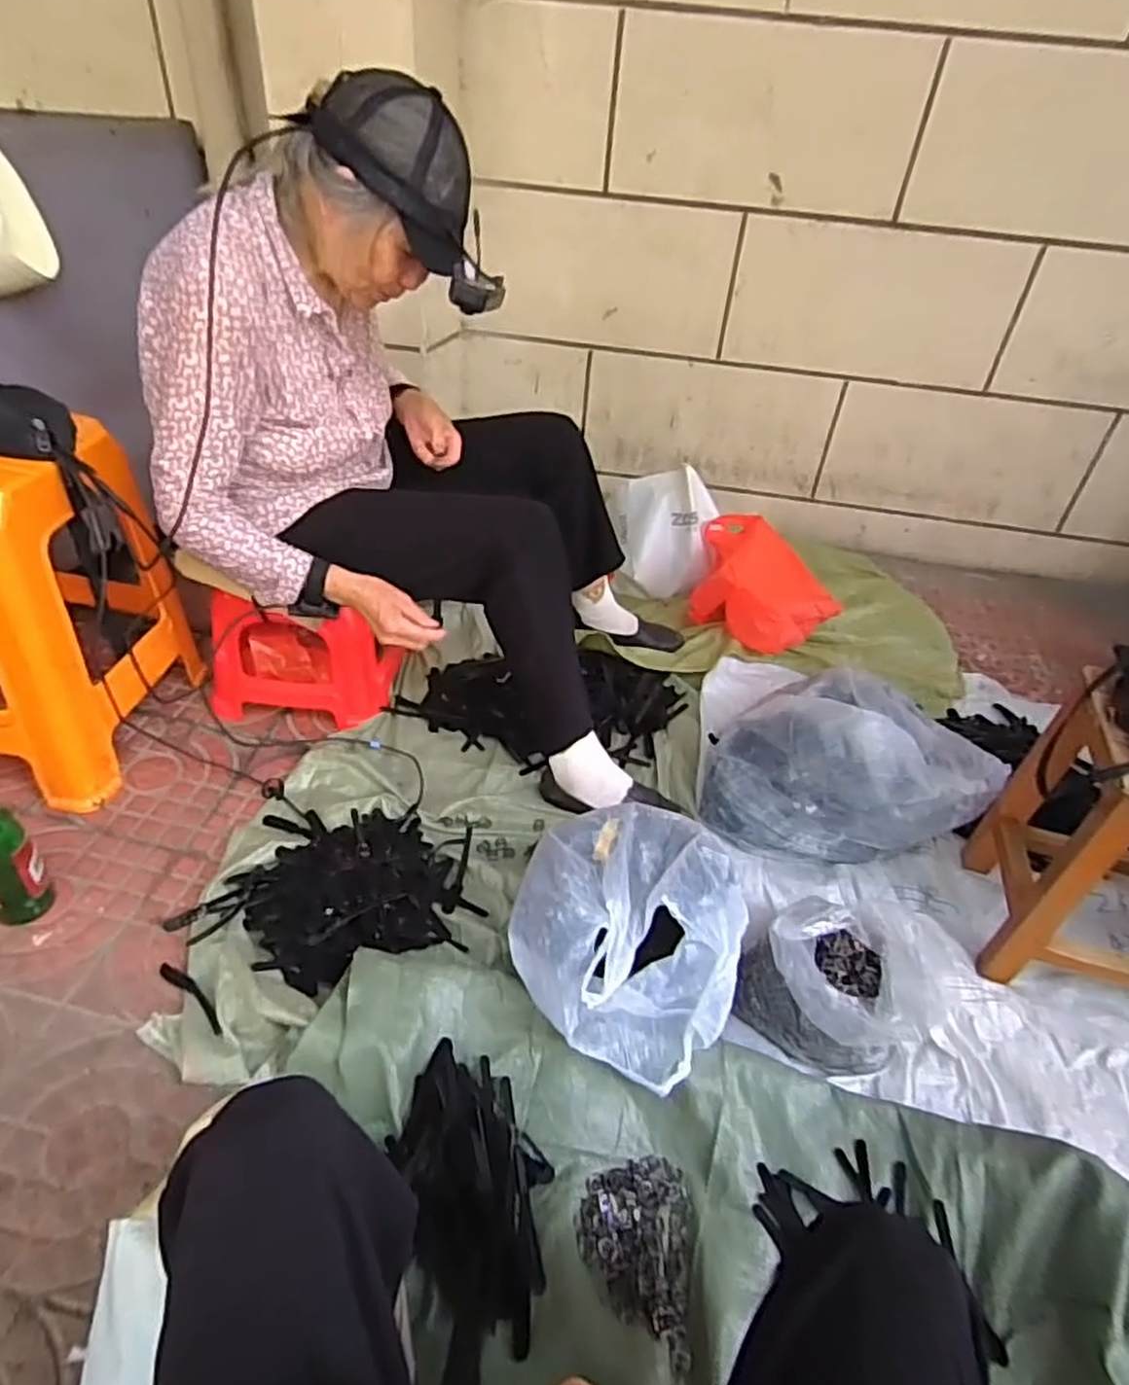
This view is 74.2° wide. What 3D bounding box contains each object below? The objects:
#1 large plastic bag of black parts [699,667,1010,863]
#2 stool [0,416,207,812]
[{"bbox_3d":[0.451,0.119,1.192,0.387,0.209,0.333,29,44,28],"label":"large plastic bag of black parts"},{"bbox_3d":[-0.811,-0.131,1.084,0.382,0.481,0.325,6,38,1],"label":"stool"}]

